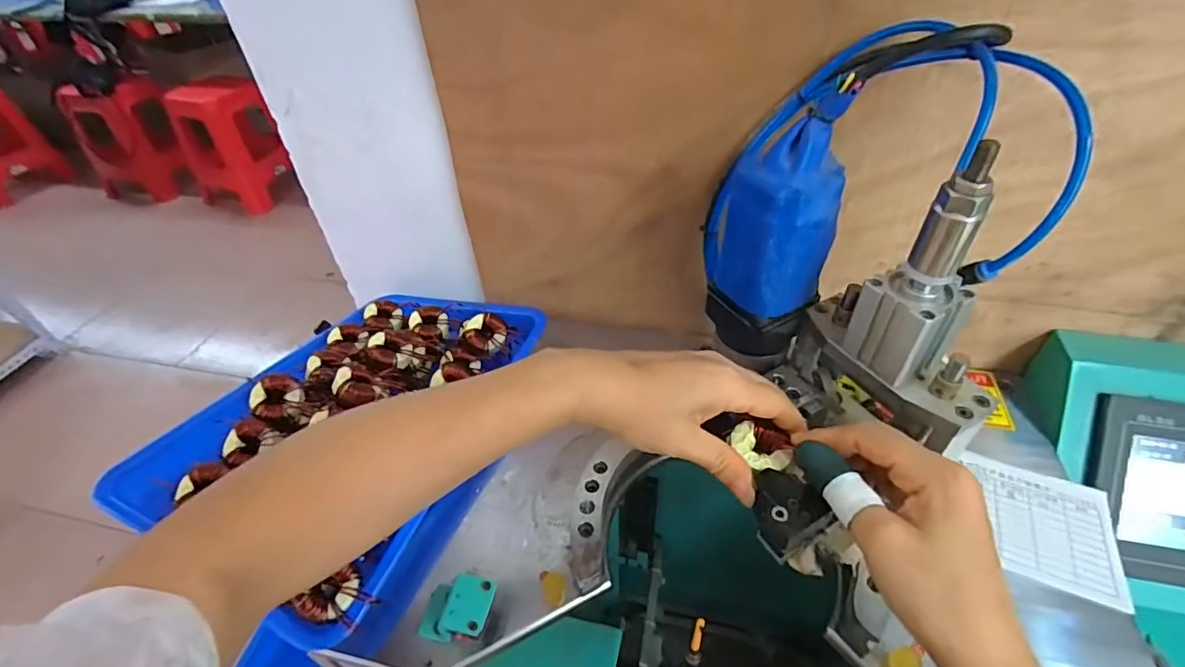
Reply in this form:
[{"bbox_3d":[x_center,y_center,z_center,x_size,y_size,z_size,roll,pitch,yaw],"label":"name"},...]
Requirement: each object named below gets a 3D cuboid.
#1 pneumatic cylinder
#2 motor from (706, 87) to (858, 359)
[{"bbox_3d":[0.189,-0.030,0.299,0.053,0.125,0.041,-16,44,-13],"label":"pneumatic cylinder"},{"bbox_3d":[0.124,-0.060,0.364,0.065,0.168,0.059,-26,47,-22],"label":"motor"}]

